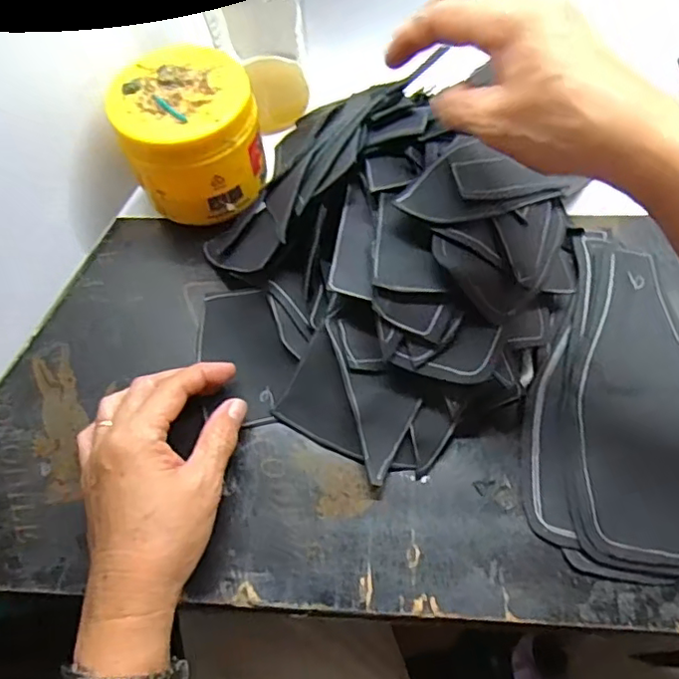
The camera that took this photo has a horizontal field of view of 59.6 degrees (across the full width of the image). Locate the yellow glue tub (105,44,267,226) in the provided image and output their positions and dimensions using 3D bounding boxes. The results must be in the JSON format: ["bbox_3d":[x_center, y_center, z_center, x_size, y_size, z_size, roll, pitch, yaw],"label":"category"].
[{"bbox_3d":[-0.101,-0.138,0.421,0.088,0.091,0.091,-1,64,3],"label":"yellow glue tub"}]

